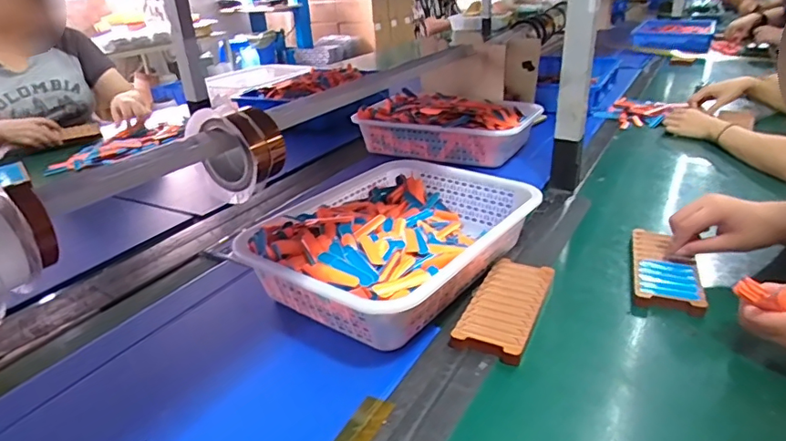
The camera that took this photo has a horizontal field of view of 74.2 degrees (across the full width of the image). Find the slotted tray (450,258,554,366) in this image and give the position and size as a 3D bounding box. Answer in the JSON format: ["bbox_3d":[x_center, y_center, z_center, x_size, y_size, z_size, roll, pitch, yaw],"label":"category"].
[{"bbox_3d":[0.130,0.097,0.594,0.075,0.016,0.166,10,29,26],"label":"slotted tray"}]

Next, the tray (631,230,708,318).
[{"bbox_3d":[0.353,0.060,0.674,0.075,0.023,0.179,6,28,20],"label":"tray"}]

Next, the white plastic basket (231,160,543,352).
[{"bbox_3d":[0.000,0.023,0.683,0.262,0.091,0.352,16,32,35],"label":"white plastic basket"}]

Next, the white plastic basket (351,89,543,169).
[{"bbox_3d":[0.116,-0.201,1.102,0.335,0.088,0.226,10,29,26],"label":"white plastic basket"}]

